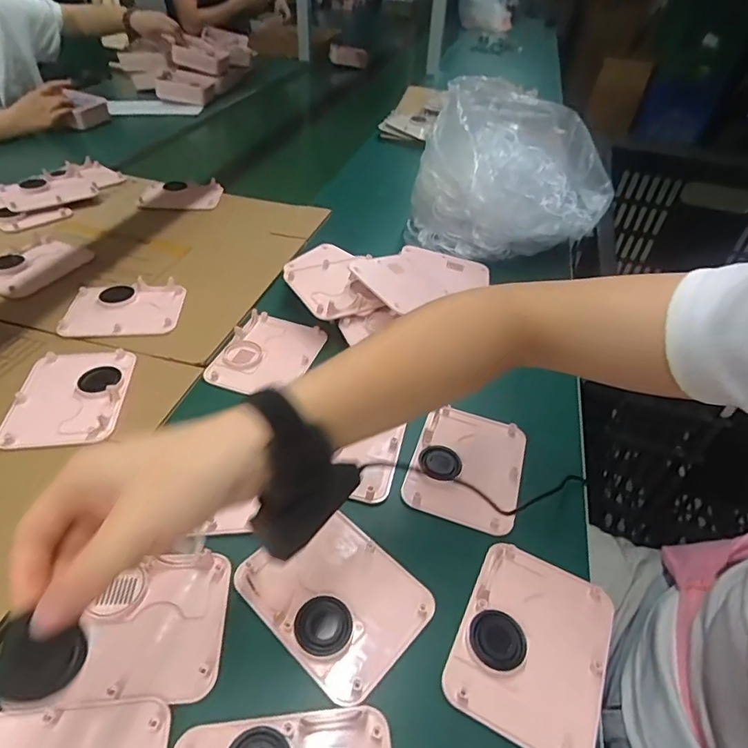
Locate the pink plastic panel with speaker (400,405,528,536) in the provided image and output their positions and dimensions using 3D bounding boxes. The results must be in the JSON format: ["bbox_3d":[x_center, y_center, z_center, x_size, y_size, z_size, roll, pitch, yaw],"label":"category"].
[{"bbox_3d":[0.088,0.079,0.457,0.097,0.010,0.125,16,42,12],"label":"pink plastic panel with speaker"}]

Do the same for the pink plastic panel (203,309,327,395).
[{"bbox_3d":[-0.116,-0.023,0.552,0.097,0.016,0.120,12,42,8],"label":"pink plastic panel"}]

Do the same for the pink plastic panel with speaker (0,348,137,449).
[{"bbox_3d":[-0.289,0.017,0.476,0.096,0.010,0.124,-4,42,-9],"label":"pink plastic panel with speaker"}]

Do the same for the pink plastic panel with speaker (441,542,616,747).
[{"bbox_3d":[0.111,0.185,0.346,0.095,0.007,0.125,22,45,17],"label":"pink plastic panel with speaker"}]

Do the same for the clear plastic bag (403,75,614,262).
[{"bbox_3d":[0.204,-0.277,0.723,0.217,0.187,0.235,-29,51,-32],"label":"clear plastic bag"}]

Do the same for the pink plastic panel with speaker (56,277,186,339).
[{"bbox_3d":[-0.293,-0.079,0.583,0.124,0.012,0.096,-2,42,-8],"label":"pink plastic panel with speaker"}]

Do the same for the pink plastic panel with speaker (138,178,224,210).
[{"bbox_3d":[-0.321,-0.299,0.831,0.127,0.016,0.103,-3,42,-9],"label":"pink plastic panel with speaker"}]

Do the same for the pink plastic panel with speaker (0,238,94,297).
[{"bbox_3d":[-0.440,-0.142,0.646,0.091,0.012,0.130,19,43,16],"label":"pink plastic panel with speaker"}]

